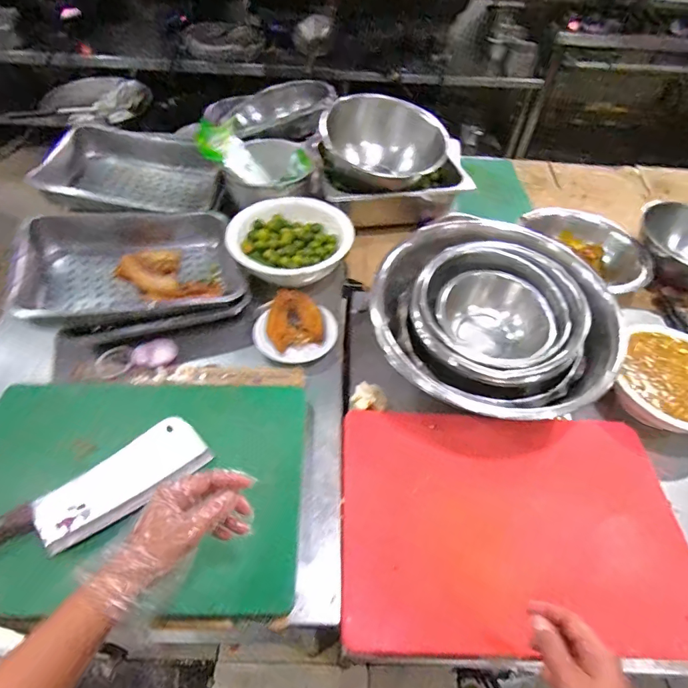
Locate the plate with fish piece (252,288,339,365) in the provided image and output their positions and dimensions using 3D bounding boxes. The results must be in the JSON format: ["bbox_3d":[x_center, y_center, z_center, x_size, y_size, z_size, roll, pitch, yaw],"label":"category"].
[{"bbox_3d":[-0.084,-0.031,0.763,0.138,0.047,0.135,-2,47,-4],"label":"plate with fish piece"}]

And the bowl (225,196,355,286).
[{"bbox_3d":[-0.104,-0.200,0.870,0.216,0.071,0.213,1,47,-1],"label":"bowl"}]

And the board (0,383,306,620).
[{"bbox_3d":[-0.280,0.181,0.571,0.441,0.037,0.292,1,53,-3],"label":"board"}]

